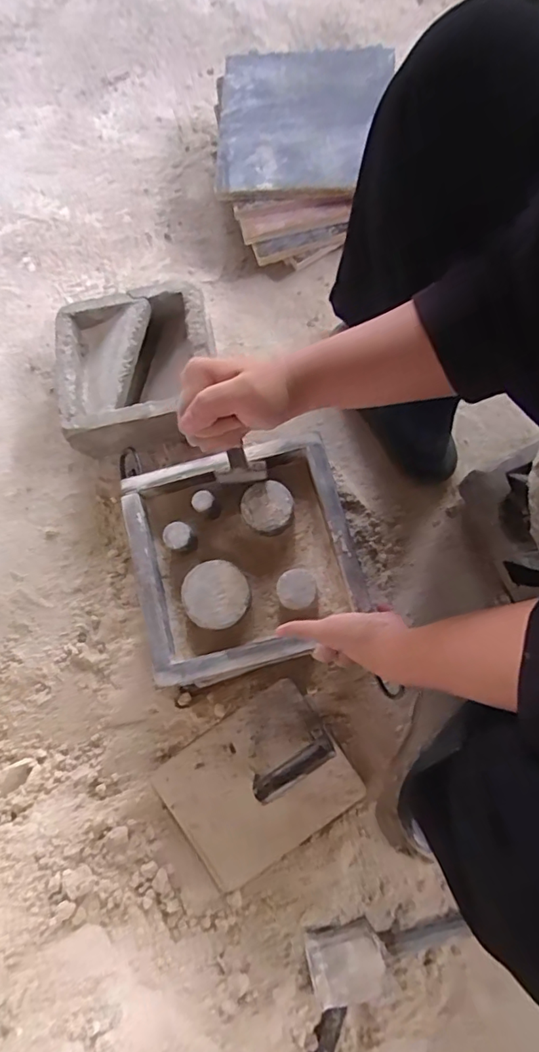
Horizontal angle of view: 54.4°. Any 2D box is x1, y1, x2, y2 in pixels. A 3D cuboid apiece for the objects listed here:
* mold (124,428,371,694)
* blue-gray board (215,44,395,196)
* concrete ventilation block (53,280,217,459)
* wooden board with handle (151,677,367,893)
[{"bbox_3d":[-0.029,0.033,0.594,0.235,0.043,0.241,-14,76,-2],"label":"mold"},{"bbox_3d":[0.049,-0.588,0.753,0.240,0.015,0.255,-1,76,7],"label":"blue-gray board"},{"bbox_3d":[-0.176,-0.209,0.728,0.199,0.100,0.193,-10,75,0],"label":"concrete ventilation block"},{"bbox_3d":[-0.014,0.301,0.605,0.202,0.062,0.166,-35,78,-7],"label":"wooden board with handle"}]

